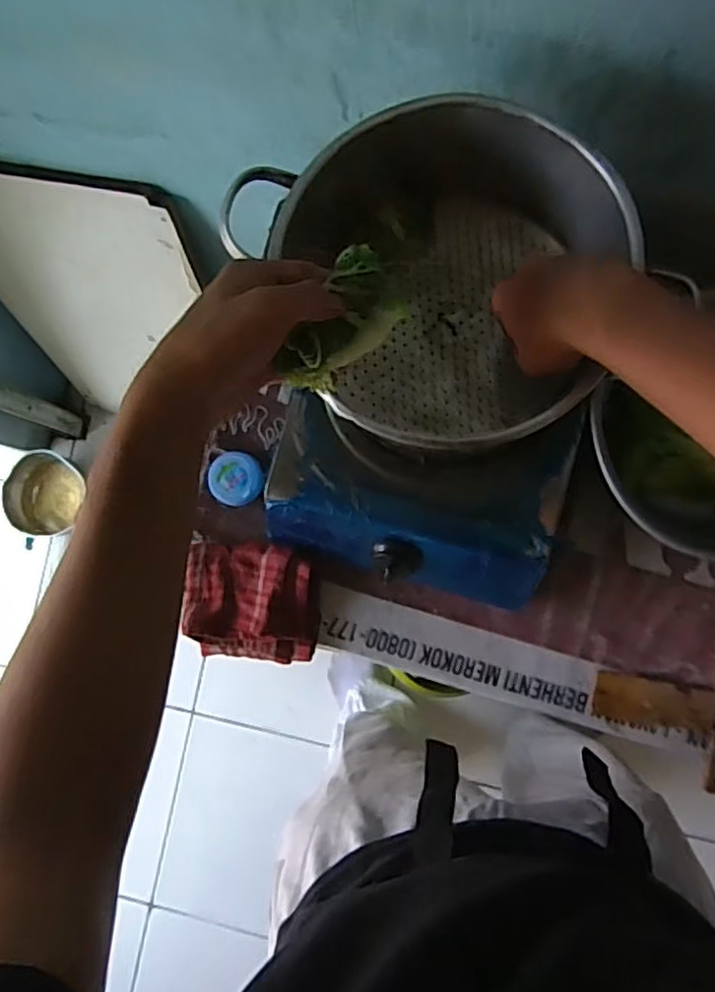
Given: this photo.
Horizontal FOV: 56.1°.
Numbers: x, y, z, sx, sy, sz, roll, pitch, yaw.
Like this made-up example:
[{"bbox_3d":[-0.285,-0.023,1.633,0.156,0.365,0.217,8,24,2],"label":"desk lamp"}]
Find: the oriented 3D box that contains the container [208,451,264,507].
[{"bbox_3d":[-0.132,-0.020,0.736,0.058,0.021,0.059,-1,85,6],"label":"container"}]

